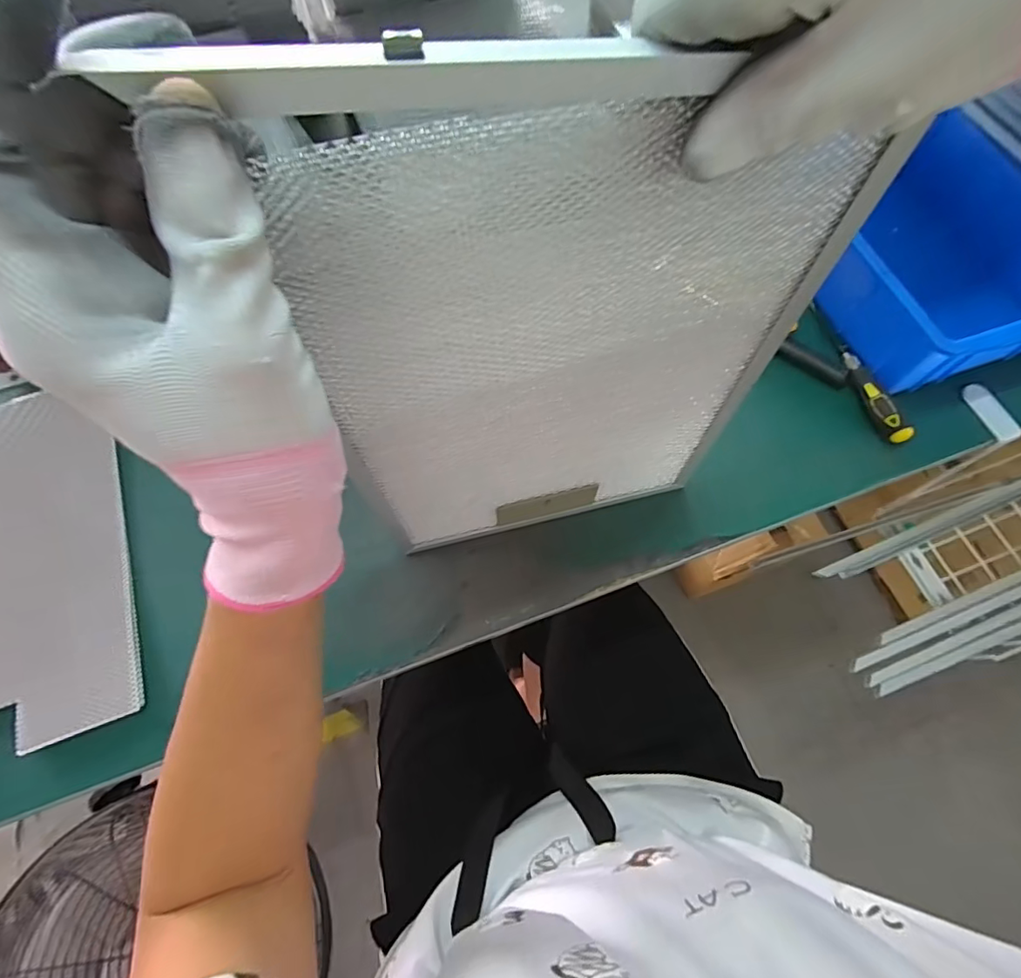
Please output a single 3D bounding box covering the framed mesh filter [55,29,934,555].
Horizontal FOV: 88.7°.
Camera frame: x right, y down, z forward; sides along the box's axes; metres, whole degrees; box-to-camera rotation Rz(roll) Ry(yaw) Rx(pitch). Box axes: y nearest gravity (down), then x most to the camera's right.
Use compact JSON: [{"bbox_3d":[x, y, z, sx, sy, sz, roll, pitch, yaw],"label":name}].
[{"bbox_3d":[0.031,-0.056,0.288,0.244,0.338,0.017,-13,68,-5],"label":"framed mesh filter"}]

